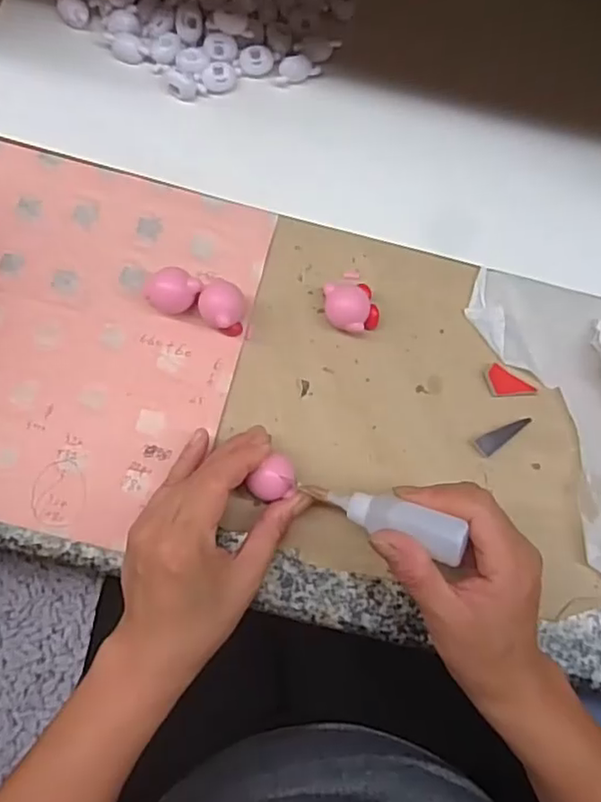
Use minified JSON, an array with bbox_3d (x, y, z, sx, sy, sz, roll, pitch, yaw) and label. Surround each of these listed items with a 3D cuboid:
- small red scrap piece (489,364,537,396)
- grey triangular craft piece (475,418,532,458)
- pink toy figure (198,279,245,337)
[{"bbox_3d":[0.140,-0.010,0.415,0.032,0.006,0.018,34,76,5],"label":"small red scrap piece"},{"bbox_3d":[0.134,0.021,0.407,0.041,0.004,0.013,-33,86,-14],"label":"grey triangular craft piece"},{"bbox_3d":[-0.051,-0.062,0.405,0.028,0.029,0.034,-4,76,-5],"label":"pink toy figure"}]

